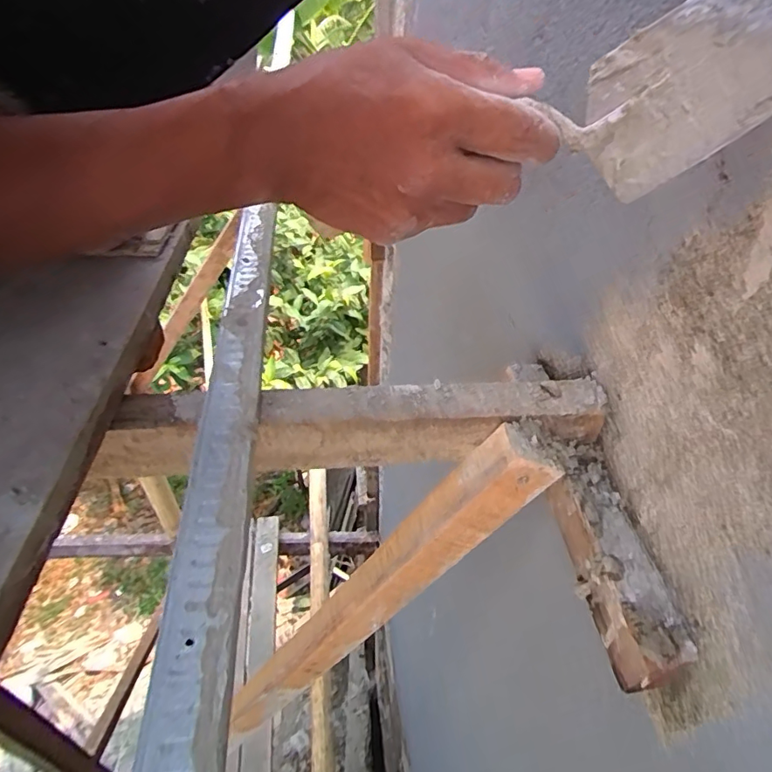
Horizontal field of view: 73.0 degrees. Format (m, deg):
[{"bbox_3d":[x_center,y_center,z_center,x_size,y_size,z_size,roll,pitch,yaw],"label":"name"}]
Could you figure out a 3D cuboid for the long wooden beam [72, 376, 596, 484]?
[{"bbox_3d":[-0.024,0.029,0.419,0.390,0.054,0.065,-5,43,-8],"label":"long wooden beam"}]

